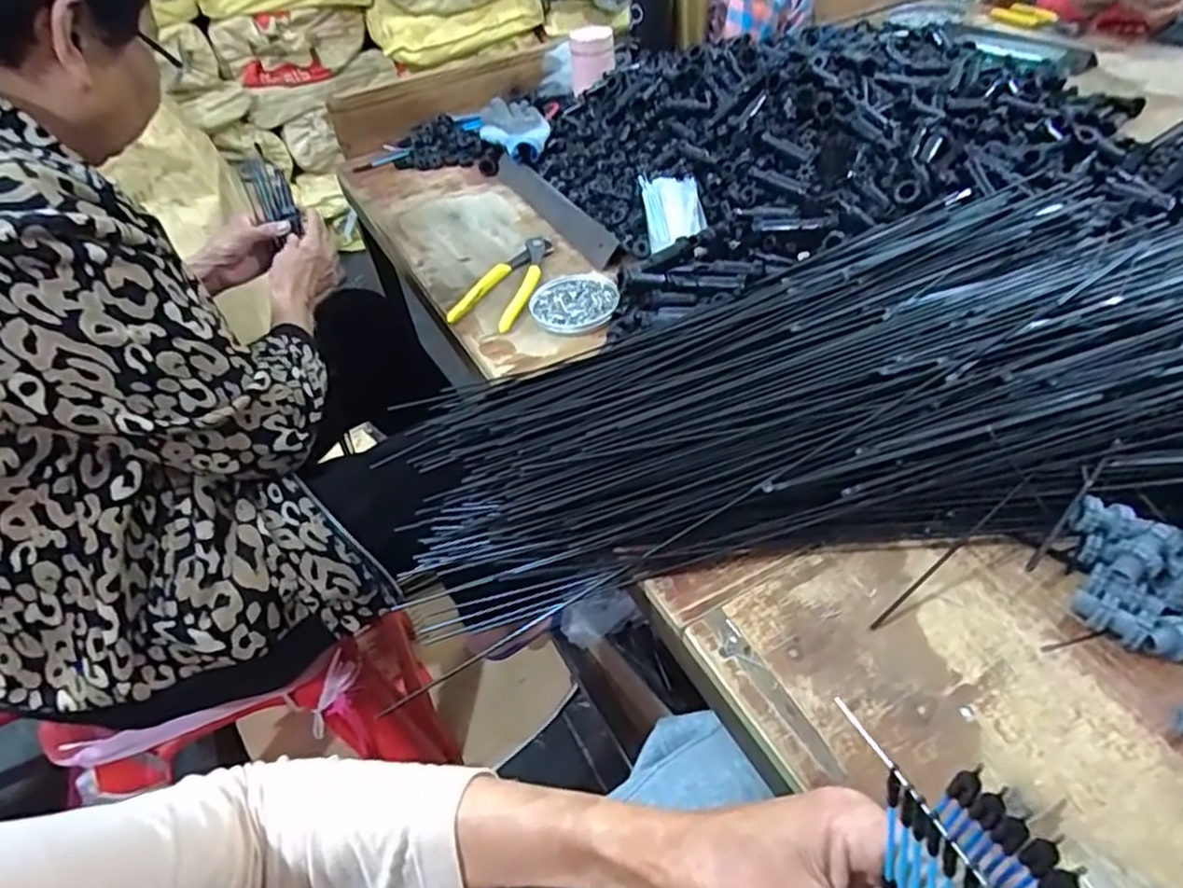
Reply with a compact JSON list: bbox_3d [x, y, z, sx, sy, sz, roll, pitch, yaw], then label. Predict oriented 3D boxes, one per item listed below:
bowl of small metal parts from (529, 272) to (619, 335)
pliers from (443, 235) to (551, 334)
[{"bbox_3d":[-0.017,-0.146,0.705,0.089,0.014,0.094,-3,46,4],"label":"bowl of small metal parts"},{"bbox_3d":[-0.085,-0.174,0.742,0.065,0.021,0.160,16,50,21],"label":"pliers"}]

